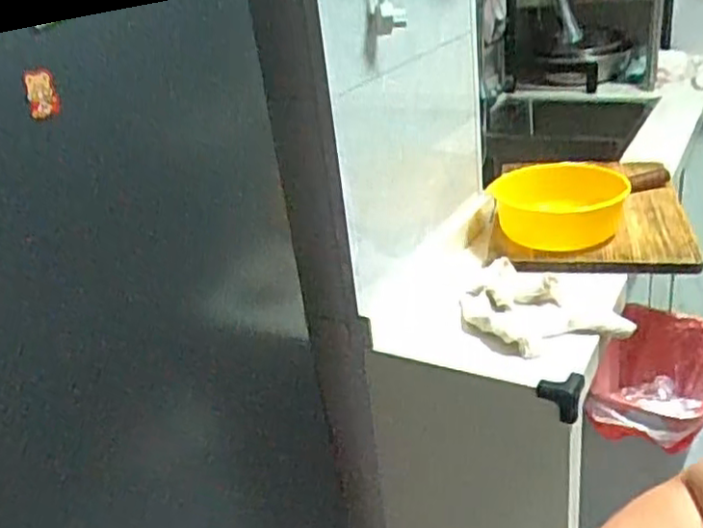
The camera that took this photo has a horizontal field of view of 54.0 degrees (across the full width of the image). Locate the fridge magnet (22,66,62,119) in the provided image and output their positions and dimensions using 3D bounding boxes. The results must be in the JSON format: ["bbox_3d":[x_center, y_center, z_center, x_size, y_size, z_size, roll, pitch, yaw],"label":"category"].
[{"bbox_3d":[-0.227,-0.125,0.506,0.022,0.033,0.008,-18,28,-21],"label":"fridge magnet"}]

